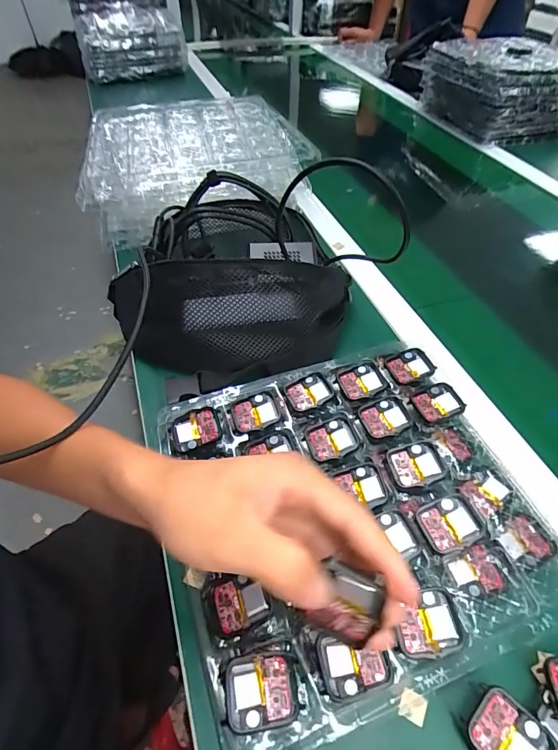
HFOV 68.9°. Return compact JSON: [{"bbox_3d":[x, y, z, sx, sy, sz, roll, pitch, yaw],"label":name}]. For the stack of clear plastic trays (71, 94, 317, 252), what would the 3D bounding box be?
[{"bbox_3d":[-0.129,-0.329,0.627,0.324,0.080,0.255,-11,51,-9],"label":"stack of clear plastic trays"}]

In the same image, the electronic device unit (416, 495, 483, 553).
[{"bbox_3d":[0.130,0.115,0.313,0.039,0.015,0.035,-13,51,-12],"label":"electronic device unit"}]

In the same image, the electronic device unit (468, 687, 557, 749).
[{"bbox_3d":[0.137,0.216,0.240,0.045,0.009,0.038,37,59,26],"label":"electronic device unit"}]

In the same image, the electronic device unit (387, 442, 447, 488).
[{"bbox_3d":[0.116,0.075,0.344,0.039,0.008,0.035,-12,51,-11],"label":"electronic device unit"}]

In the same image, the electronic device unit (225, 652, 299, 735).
[{"bbox_3d":[-0.011,0.192,0.248,0.042,0.007,0.037,-6,50,-5],"label":"electronic device unit"}]

